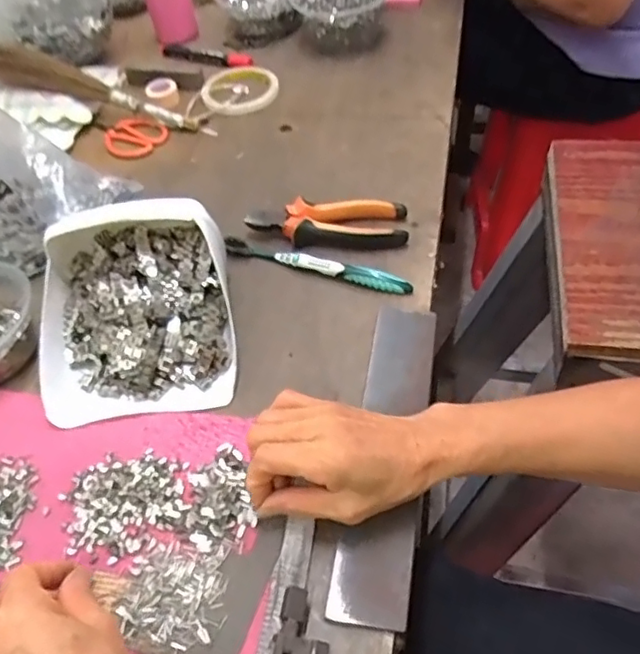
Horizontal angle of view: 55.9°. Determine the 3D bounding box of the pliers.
[{"bbox_3d":[0.007,-0.100,0.581,0.148,0.022,0.052,2,52,6],"label":"pliers"}]

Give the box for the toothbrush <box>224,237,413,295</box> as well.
[{"bbox_3d":[-0.005,-0.058,0.553,0.181,0.015,0.014,16,54,16],"label":"toothbrush"}]

